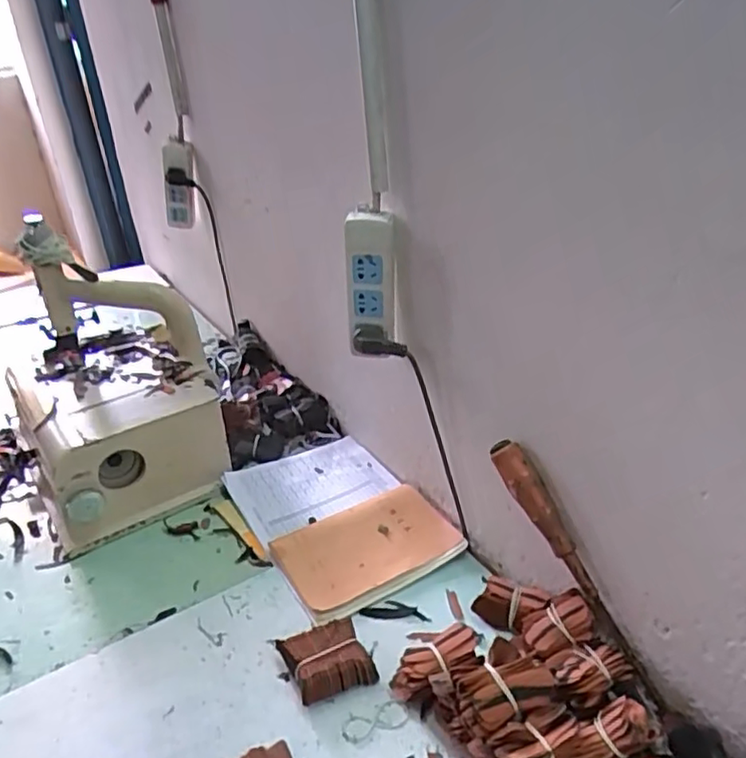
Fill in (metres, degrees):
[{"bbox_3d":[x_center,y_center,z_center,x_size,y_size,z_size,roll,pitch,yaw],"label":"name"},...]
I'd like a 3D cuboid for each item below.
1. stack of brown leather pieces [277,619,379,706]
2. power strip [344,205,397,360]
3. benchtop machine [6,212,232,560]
[{"bbox_3d":[-0.046,0.281,0.627,0.075,0.027,0.074,-18,32,-21],"label":"stack of brown leather pieces"},{"bbox_3d":[-0.003,-0.106,0.716,0.059,0.168,0.032,-4,30,2],"label":"power strip"},{"bbox_3d":[-0.372,0.005,0.899,0.279,0.320,0.315,-22,34,-27],"label":"benchtop machine"}]

